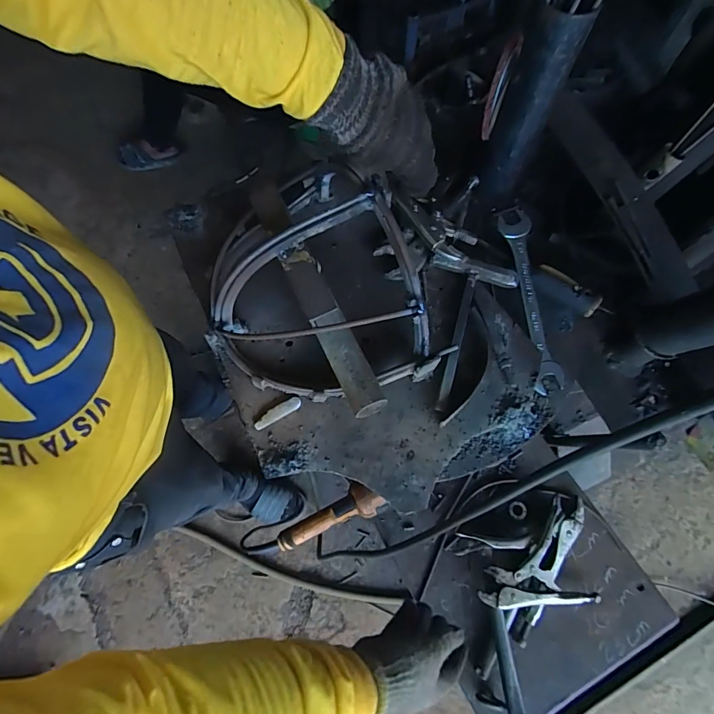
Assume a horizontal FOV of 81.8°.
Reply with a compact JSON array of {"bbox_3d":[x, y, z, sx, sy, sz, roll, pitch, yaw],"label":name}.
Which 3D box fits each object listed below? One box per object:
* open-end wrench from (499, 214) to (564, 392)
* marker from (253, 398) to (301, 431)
[{"bbox_3d":[0.191,-0.064,0.458,0.037,0.011,0.208,-2,75,-11],"label":"open-end wrench"},{"bbox_3d":[-0.076,0.054,0.396,0.048,0.005,0.012,-30,71,-9],"label":"marker"}]

